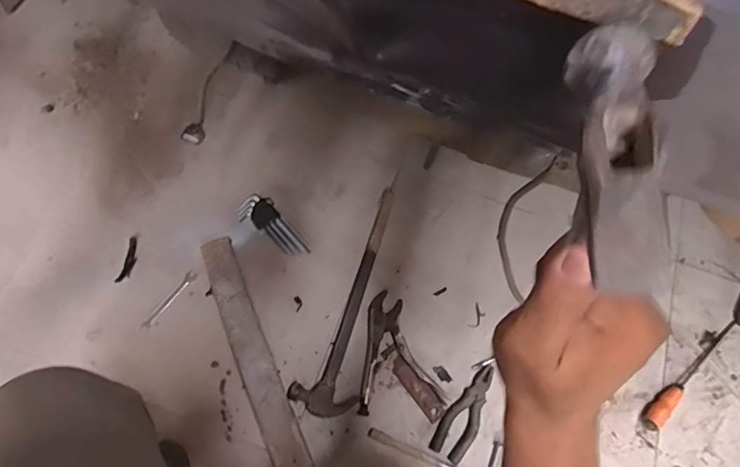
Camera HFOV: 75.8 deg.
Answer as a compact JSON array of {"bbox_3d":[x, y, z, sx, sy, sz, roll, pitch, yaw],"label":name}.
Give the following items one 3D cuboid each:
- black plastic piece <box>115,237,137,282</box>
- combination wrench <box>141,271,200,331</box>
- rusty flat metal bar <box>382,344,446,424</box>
[{"bbox_3d":[-0.460,0.050,0.908,0.024,0.004,0.090,10,69,2],"label":"black plastic piece"},{"bbox_3d":[-0.373,0.125,0.888,0.020,0.004,0.129,34,72,11],"label":"combination wrench"},{"bbox_3d":[0.077,0.266,0.847,0.034,0.010,0.146,-36,74,-14],"label":"rusty flat metal bar"}]

